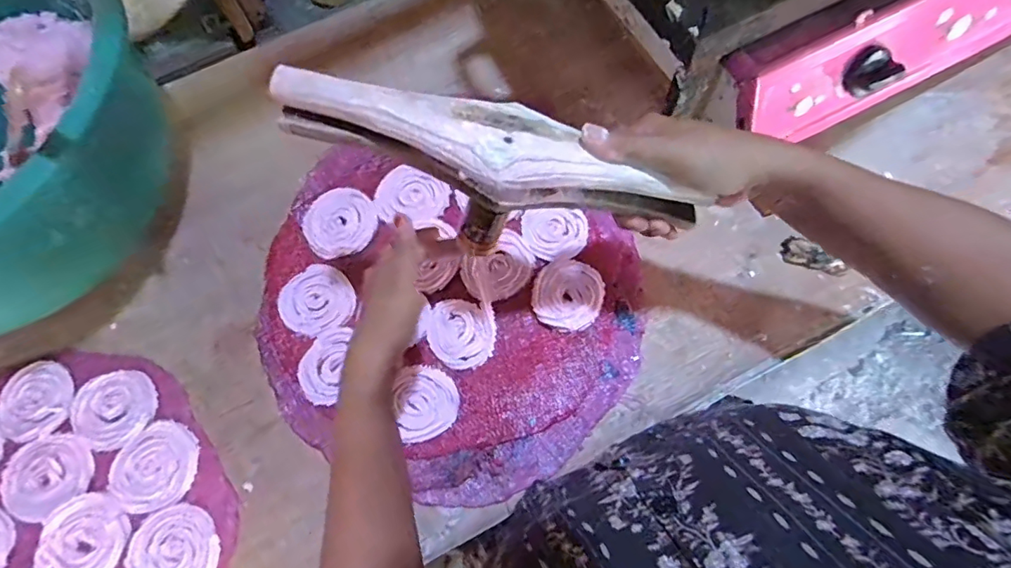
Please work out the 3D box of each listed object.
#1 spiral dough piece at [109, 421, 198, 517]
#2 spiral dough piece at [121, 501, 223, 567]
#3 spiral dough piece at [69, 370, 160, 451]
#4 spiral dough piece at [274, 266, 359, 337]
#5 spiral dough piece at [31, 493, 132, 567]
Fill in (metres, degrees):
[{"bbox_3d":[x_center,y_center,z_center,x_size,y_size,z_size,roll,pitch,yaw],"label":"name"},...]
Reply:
[{"bbox_3d":[-0.328,0.172,0.486,0.074,0.008,0.078,0,71,1],"label":"spiral dough piece"},{"bbox_3d":[-0.296,0.241,0.458,0.077,0.005,0.081,0,71,1],"label":"spiral dough piece"},{"bbox_3d":[-0.382,0.120,0.506,0.073,0.007,0.077,0,71,1],"label":"spiral dough piece"},{"bbox_3d":[-0.195,0.017,0.534,0.073,0.004,0.072,0,71,1],"label":"spiral dough piece"},{"bbox_3d":[-0.380,0.230,0.462,0.079,0.004,0.074,-32,73,-10],"label":"spiral dough piece"}]

